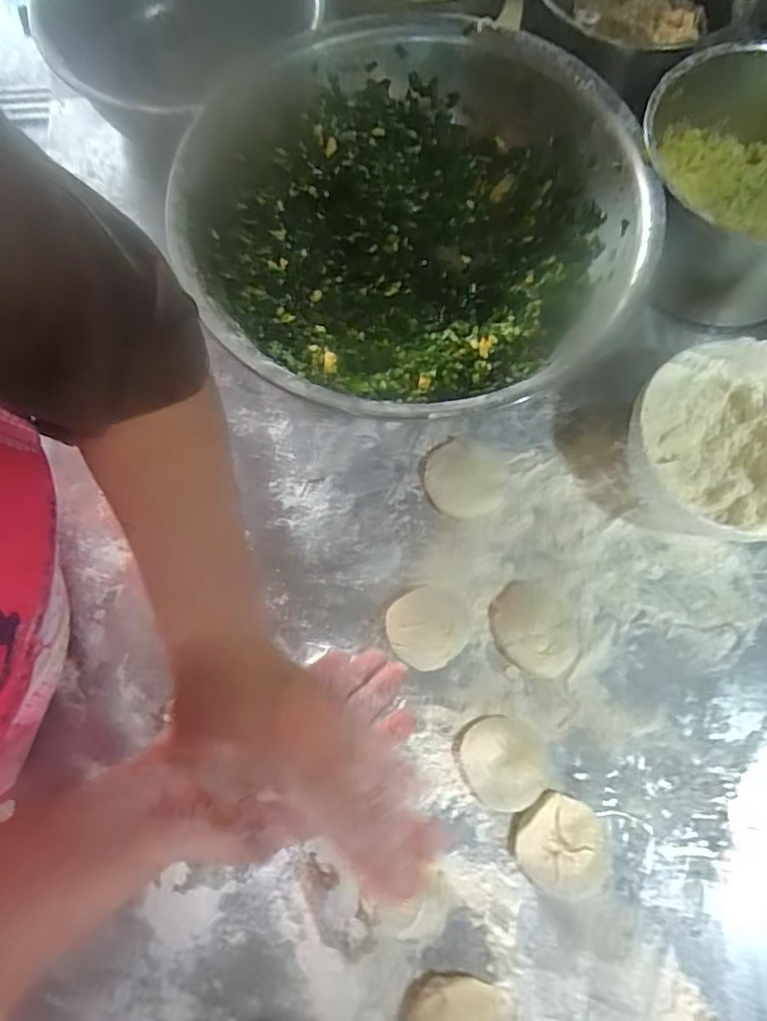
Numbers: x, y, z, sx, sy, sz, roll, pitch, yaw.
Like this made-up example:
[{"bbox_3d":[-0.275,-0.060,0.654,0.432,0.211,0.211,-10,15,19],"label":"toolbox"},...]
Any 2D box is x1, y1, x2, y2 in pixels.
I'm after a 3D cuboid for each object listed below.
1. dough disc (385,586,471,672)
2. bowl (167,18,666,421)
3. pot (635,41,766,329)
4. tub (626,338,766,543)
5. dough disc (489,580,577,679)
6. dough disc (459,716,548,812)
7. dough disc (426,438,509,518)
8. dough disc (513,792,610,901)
[{"bbox_3d":[0.037,0.093,0.497,0.067,0.022,0.062,0,73,1],"label":"dough disc"},{"bbox_3d":[0.026,-0.239,0.544,0.369,0.113,0.350,0,73,1],"label":"bowl"},{"bbox_3d":[0.328,-0.291,0.539,0.207,0.111,0.225,0,73,1],"label":"pot"},{"bbox_3d":[0.271,-0.049,0.497,0.148,0.095,0.151,0,73,1],"label":"tub"},{"bbox_3d":[0.121,0.094,0.489,0.062,0.021,0.075,-32,75,-8],"label":"dough disc"},{"bbox_3d":[0.091,0.188,0.456,0.064,0.029,0.061,0,73,1],"label":"dough disc"},{"bbox_3d":[0.072,-0.029,0.535,0.073,0.017,0.067,0,73,1],"label":"dough disc"},{"bbox_3d":[0.132,0.248,0.446,0.063,0.024,0.070,-33,76,-8],"label":"dough disc"}]

